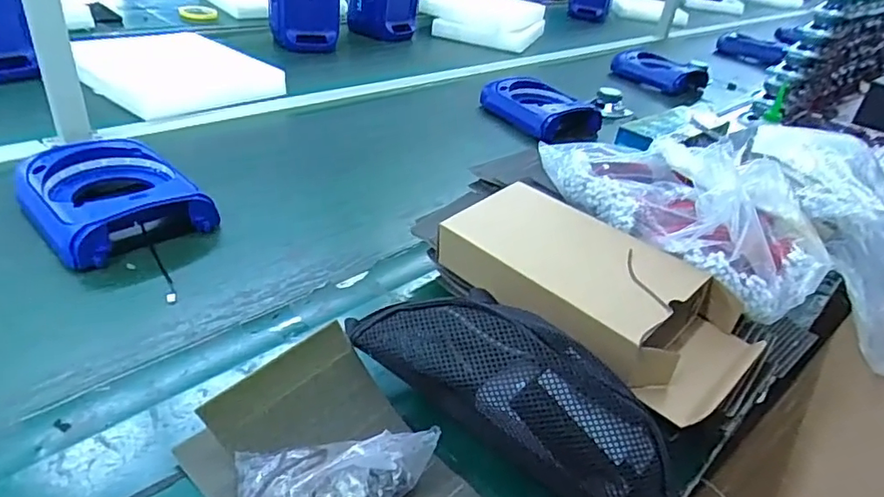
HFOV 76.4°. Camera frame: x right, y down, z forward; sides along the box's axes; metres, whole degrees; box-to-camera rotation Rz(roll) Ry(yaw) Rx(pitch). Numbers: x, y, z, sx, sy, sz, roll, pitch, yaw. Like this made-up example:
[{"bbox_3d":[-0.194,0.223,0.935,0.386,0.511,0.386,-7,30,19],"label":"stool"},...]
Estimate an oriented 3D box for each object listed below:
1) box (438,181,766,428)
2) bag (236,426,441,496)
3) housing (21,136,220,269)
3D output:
[{"bbox_3d":[0.142,0.037,0.548,0.302,0.074,0.137,32,39,31],"label":"box"},{"bbox_3d":[-0.070,0.163,0.394,0.139,0.065,0.105,-7,35,-19],"label":"bag"},{"bbox_3d":[-0.407,-0.063,0.697,0.198,0.072,0.173,29,39,32],"label":"housing"}]

